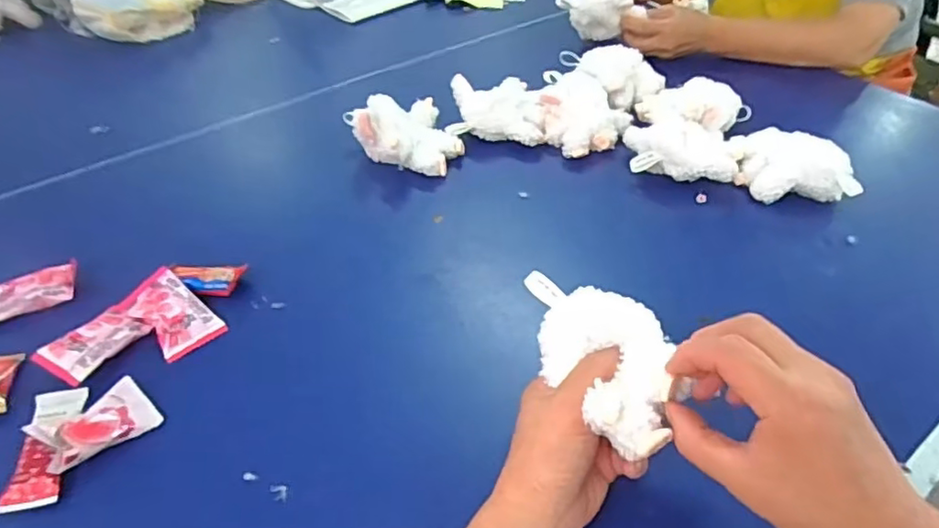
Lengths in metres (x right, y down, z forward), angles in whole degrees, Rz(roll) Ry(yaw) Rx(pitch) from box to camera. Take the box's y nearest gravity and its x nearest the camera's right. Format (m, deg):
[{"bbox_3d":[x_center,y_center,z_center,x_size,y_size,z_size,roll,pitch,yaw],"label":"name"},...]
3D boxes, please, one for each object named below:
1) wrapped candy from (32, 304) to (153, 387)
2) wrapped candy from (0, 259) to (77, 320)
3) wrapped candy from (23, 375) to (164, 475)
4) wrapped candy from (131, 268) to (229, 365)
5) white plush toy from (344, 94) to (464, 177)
[{"bbox_3d":[-0.304,0.062,0.499,0.046,0.023,0.072,19,46,19],"label":"wrapped candy"},{"bbox_3d":[-0.395,0.025,0.548,0.083,0.015,0.051,-19,46,-19],"label":"wrapped candy"},{"bbox_3d":[-0.267,0.115,0.444,0.048,0.014,0.074,40,38,24],"label":"wrapped candy"},{"bbox_3d":[-0.254,0.041,0.524,0.083,0.018,0.050,29,50,28],"label":"wrapped candy"},{"bbox_3d":[-0.071,-0.147,0.696,0.125,0.053,0.096,-10,44,-10],"label":"white plush toy"}]

